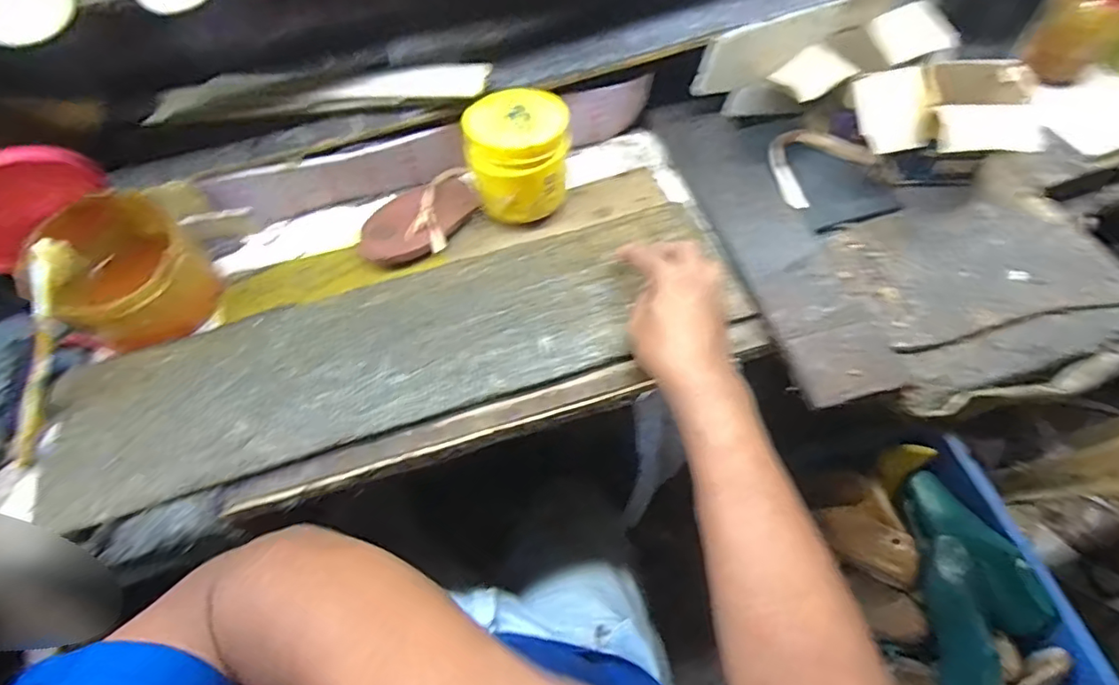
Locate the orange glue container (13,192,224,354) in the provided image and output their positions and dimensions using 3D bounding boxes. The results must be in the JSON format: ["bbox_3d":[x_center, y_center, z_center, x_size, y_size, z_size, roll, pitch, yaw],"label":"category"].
[{"bbox_3d":[-0.381,-0.059,0.492,0.120,0.088,0.116,-1,60,2],"label":"orange glue container"}]

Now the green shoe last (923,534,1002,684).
[{"bbox_3d":[0.565,0.394,0.759,0.075,0.067,0.245,7,63,6],"label":"green shoe last"}]

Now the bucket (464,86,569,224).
[{"bbox_3d":[-0.040,-0.181,0.543,0.097,0.090,0.088,-10,61,-3],"label":"bucket"}]

